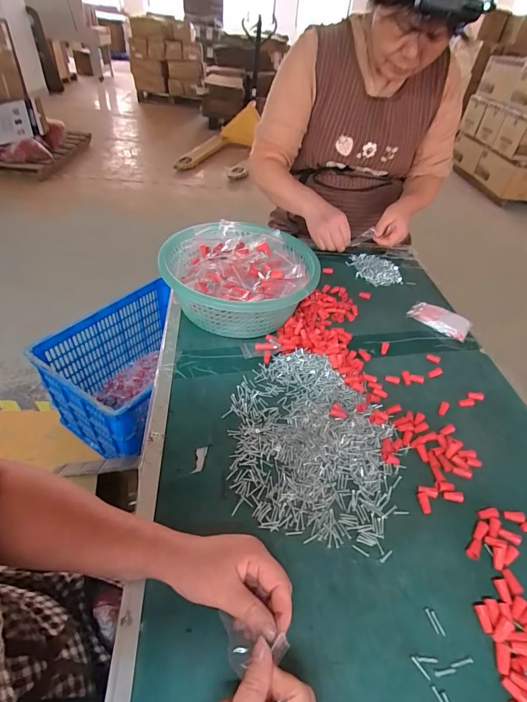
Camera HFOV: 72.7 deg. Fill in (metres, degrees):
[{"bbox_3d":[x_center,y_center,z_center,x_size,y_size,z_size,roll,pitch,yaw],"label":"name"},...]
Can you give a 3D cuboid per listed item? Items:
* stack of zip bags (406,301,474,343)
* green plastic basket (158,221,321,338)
[{"bbox_3d":[0.352,-0.067,0.713,0.113,0.021,0.062,32,49,24],"label":"stack of zip bags"},{"bbox_3d":[-0.045,-0.126,0.654,0.256,0.103,0.262,10,43,2],"label":"green plastic basket"}]

